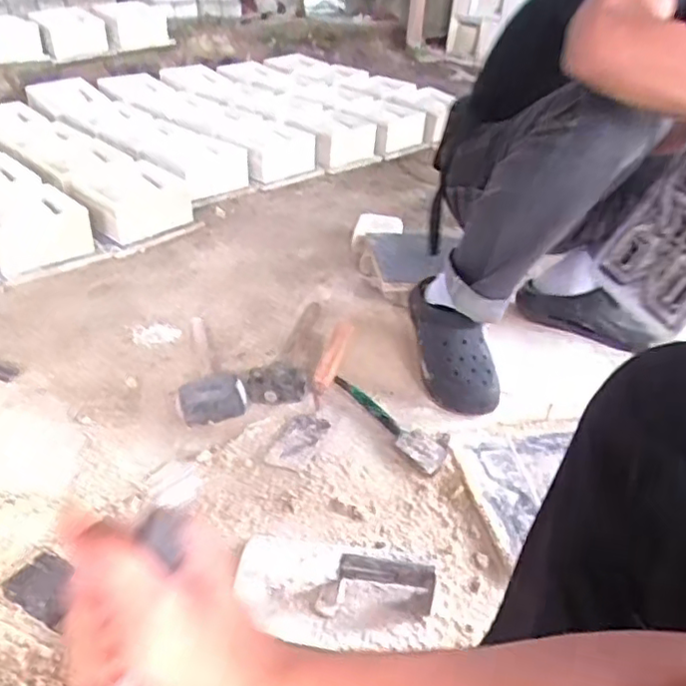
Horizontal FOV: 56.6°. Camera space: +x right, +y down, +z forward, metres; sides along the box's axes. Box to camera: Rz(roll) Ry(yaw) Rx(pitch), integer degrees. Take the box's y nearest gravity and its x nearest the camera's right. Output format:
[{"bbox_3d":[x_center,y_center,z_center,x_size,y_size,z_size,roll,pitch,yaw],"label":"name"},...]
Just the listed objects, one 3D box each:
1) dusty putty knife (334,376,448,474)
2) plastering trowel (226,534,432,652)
[{"bbox_3d":[0.069,0.117,0.990,0.054,0.018,0.229,-24,44,-33],"label":"dusty putty knife"},{"bbox_3d":[-0.012,0.263,0.726,0.218,0.079,0.125,7,36,4],"label":"plastering trowel"}]

